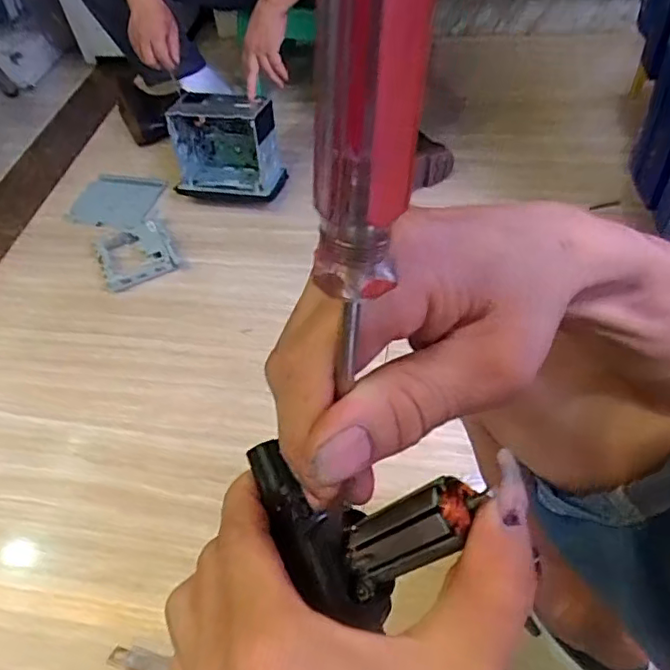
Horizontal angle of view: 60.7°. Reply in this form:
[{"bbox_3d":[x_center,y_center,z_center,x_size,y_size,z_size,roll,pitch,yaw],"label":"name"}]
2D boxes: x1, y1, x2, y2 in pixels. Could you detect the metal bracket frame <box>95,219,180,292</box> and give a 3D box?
[{"bbox_3d":[-0.372,-0.151,1.076,0.131,0.035,0.144,-23,55,-11],"label":"metal bracket frame"}]

